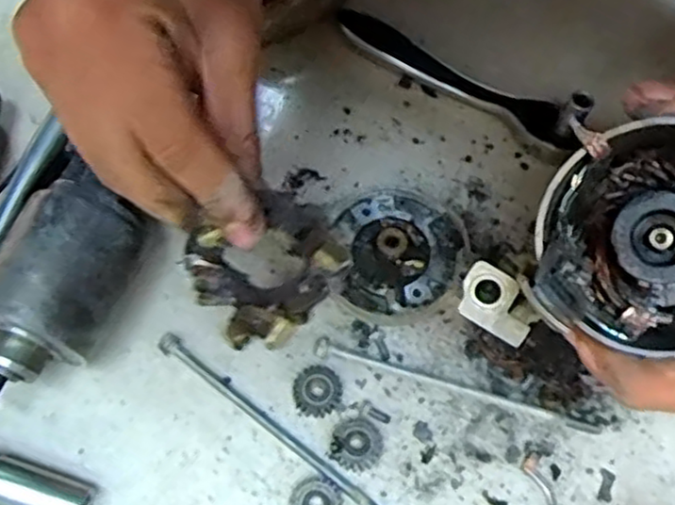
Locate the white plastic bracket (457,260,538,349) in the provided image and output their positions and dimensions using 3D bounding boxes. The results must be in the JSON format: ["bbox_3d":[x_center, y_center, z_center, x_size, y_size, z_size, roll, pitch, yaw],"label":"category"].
[{"bbox_3d":[0.052,0.015,0.227,0.025,0.019,0.012,31,24,10],"label":"white plastic bracket"}]

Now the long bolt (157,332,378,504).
[{"bbox_3d":[-0.027,0.075,0.296,0.125,0.009,0.008,36,68,14],"label":"long bolt"}]

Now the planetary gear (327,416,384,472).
[{"bbox_3d":[0.007,0.080,0.295,0.021,0.009,0.021,1,64,-2],"label":"planetary gear"}]

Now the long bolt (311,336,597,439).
[{"bbox_3d":[0.051,0.060,0.309,0.127,0.006,0.008,16,65,5],"label":"long bolt"}]

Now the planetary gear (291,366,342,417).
[{"bbox_3d":[-0.009,0.059,0.305,0.021,0.008,0.022,1,64,-2],"label":"planetary gear"}]

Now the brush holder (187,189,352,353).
[{"bbox_3d":[-0.027,0.005,0.252,0.049,0.052,0.018,40,21,-14],"label":"brush holder"}]

